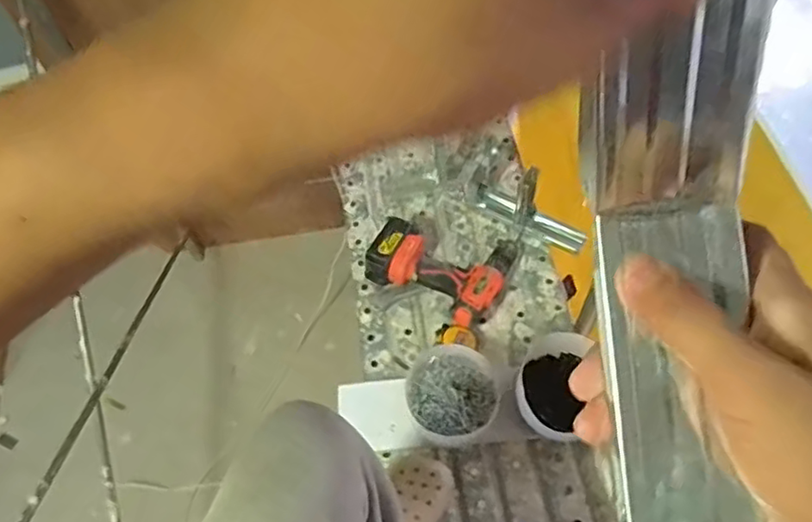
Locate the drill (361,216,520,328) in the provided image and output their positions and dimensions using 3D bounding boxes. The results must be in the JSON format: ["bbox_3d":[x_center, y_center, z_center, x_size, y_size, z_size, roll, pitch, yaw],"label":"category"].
[{"bbox_3d":[0.062,0.001,1.158,0.244,0.082,0.171,29,64,19],"label":"drill"}]

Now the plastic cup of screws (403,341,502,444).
[{"bbox_3d":[0.080,0.217,1.034,0.140,0.080,0.153,-2,58,3],"label":"plastic cup of screws"}]

